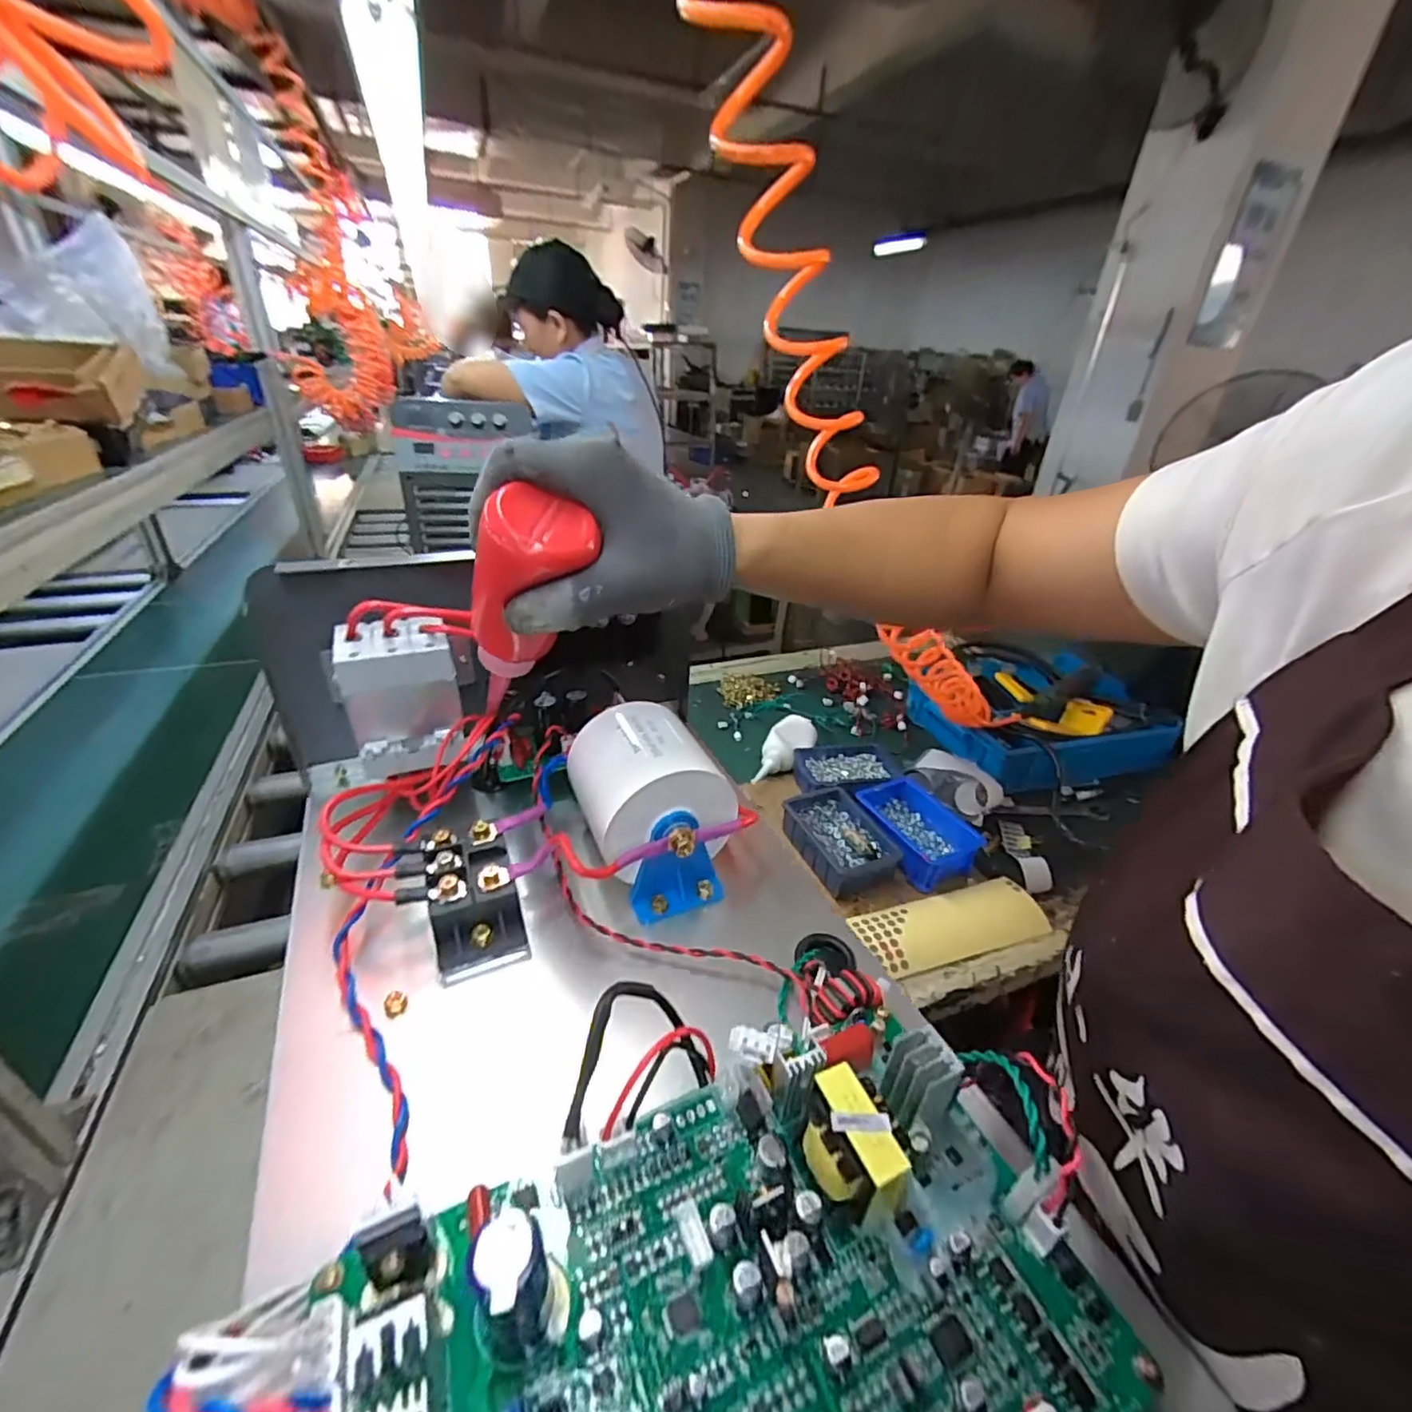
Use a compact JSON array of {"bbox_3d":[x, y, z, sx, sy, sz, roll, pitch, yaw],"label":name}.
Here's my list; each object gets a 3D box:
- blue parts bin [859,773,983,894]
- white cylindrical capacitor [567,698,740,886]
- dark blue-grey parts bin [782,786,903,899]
[{"bbox_3d":[0.273,0.160,0.786,0.110,0.046,0.157,-11,35,-23],"label":"blue parts bin"},{"bbox_3d":[-0.032,0.042,0.326,0.075,0.059,0.081,-14,36,-27],"label":"white cylindrical capacitor"},{"bbox_3d":[0.170,0.168,0.765,0.096,0.040,0.146,-11,35,-22],"label":"dark blue-grey parts bin"}]

